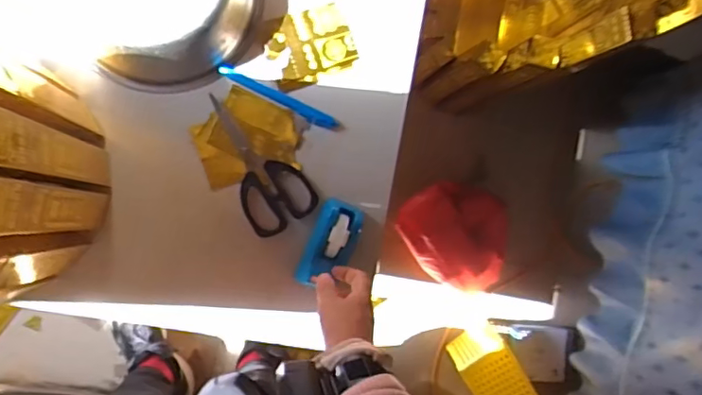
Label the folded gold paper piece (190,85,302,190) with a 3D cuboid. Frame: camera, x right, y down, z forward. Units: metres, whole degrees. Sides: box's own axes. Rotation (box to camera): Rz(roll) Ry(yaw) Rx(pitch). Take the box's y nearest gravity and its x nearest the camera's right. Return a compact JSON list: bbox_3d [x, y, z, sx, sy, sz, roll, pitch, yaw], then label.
[{"bbox_3d":[-0.132,-0.079,0.704,0.123,0.013,0.110,-19,92,-8],"label":"folded gold paper piece"}]

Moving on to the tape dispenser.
[{"bbox_3d":[-0.023,0.059,0.688,0.053,0.049,0.109,22,86,-7],"label":"tape dispenser"}]

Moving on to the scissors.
[{"bbox_3d":[-0.118,-0.045,0.697,0.090,0.012,0.180,-31,93,-7],"label":"scissors"}]

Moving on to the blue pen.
[{"bbox_3d":[-0.088,-0.126,0.716,0.169,0.010,0.019,26,86,-7],"label":"blue pen"}]

